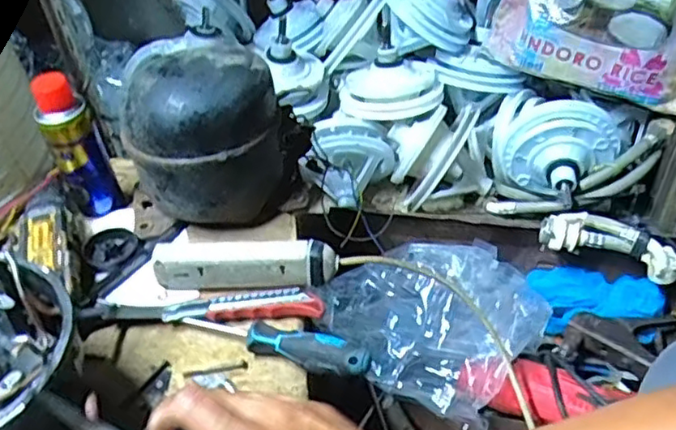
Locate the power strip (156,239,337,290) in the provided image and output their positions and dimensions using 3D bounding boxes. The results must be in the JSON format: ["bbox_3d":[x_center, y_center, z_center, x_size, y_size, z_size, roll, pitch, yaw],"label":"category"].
[{"bbox_3d":[-0.089,0.049,0.618,0.172,0.041,0.031,0,42,5],"label":"power strip"}]

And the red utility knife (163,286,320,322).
[{"bbox_3d":[-0.088,0.087,0.606,0.147,0.018,0.036,-1,42,4],"label":"red utility knife"}]

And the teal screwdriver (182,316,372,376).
[{"bbox_3d":[-0.056,0.114,0.566,0.176,0.030,0.030,14,45,19],"label":"teal screwdriver"}]

